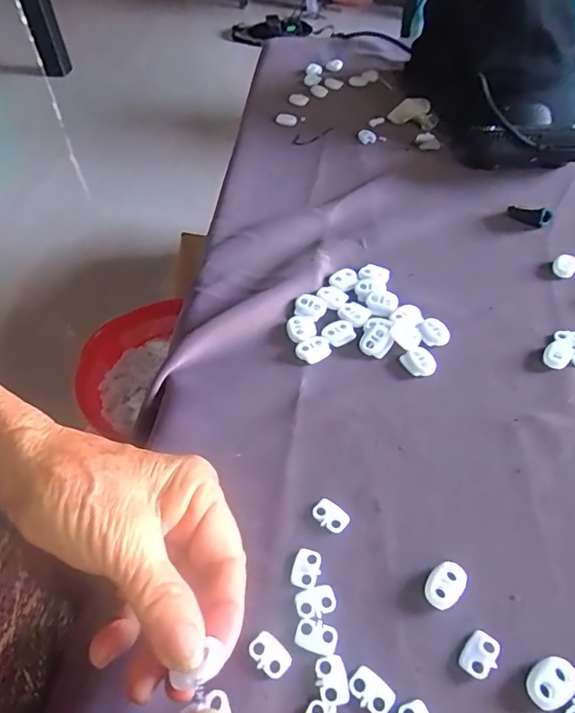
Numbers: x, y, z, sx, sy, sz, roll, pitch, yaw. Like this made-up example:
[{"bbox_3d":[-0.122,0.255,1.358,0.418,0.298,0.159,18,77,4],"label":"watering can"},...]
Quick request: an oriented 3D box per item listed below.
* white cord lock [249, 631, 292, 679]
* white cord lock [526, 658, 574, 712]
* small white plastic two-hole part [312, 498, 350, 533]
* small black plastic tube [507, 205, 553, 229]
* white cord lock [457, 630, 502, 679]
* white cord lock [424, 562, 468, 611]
[{"bbox_3d":[-0.008,0.133,0.231,0.019,0.004,0.013,35,60,29],"label":"white cord lock"},{"bbox_3d":[0.112,0.138,0.218,0.023,0.004,0.015,-26,53,-17],"label":"white cord lock"},{"bbox_3d":[0.023,0.083,0.273,0.019,0.004,0.013,30,58,26],"label":"small white plastic two-hole part"},{"bbox_3d":[0.199,-0.118,0.426,0.034,0.016,0.017,31,58,27],"label":"small black plastic tube"},{"bbox_3d":[0.084,0.130,0.226,0.014,0.004,0.020,35,60,29],"label":"white cord lock"},{"bbox_3d":[0.075,0.108,0.245,0.016,0.004,0.022,33,59,27],"label":"white cord lock"}]

